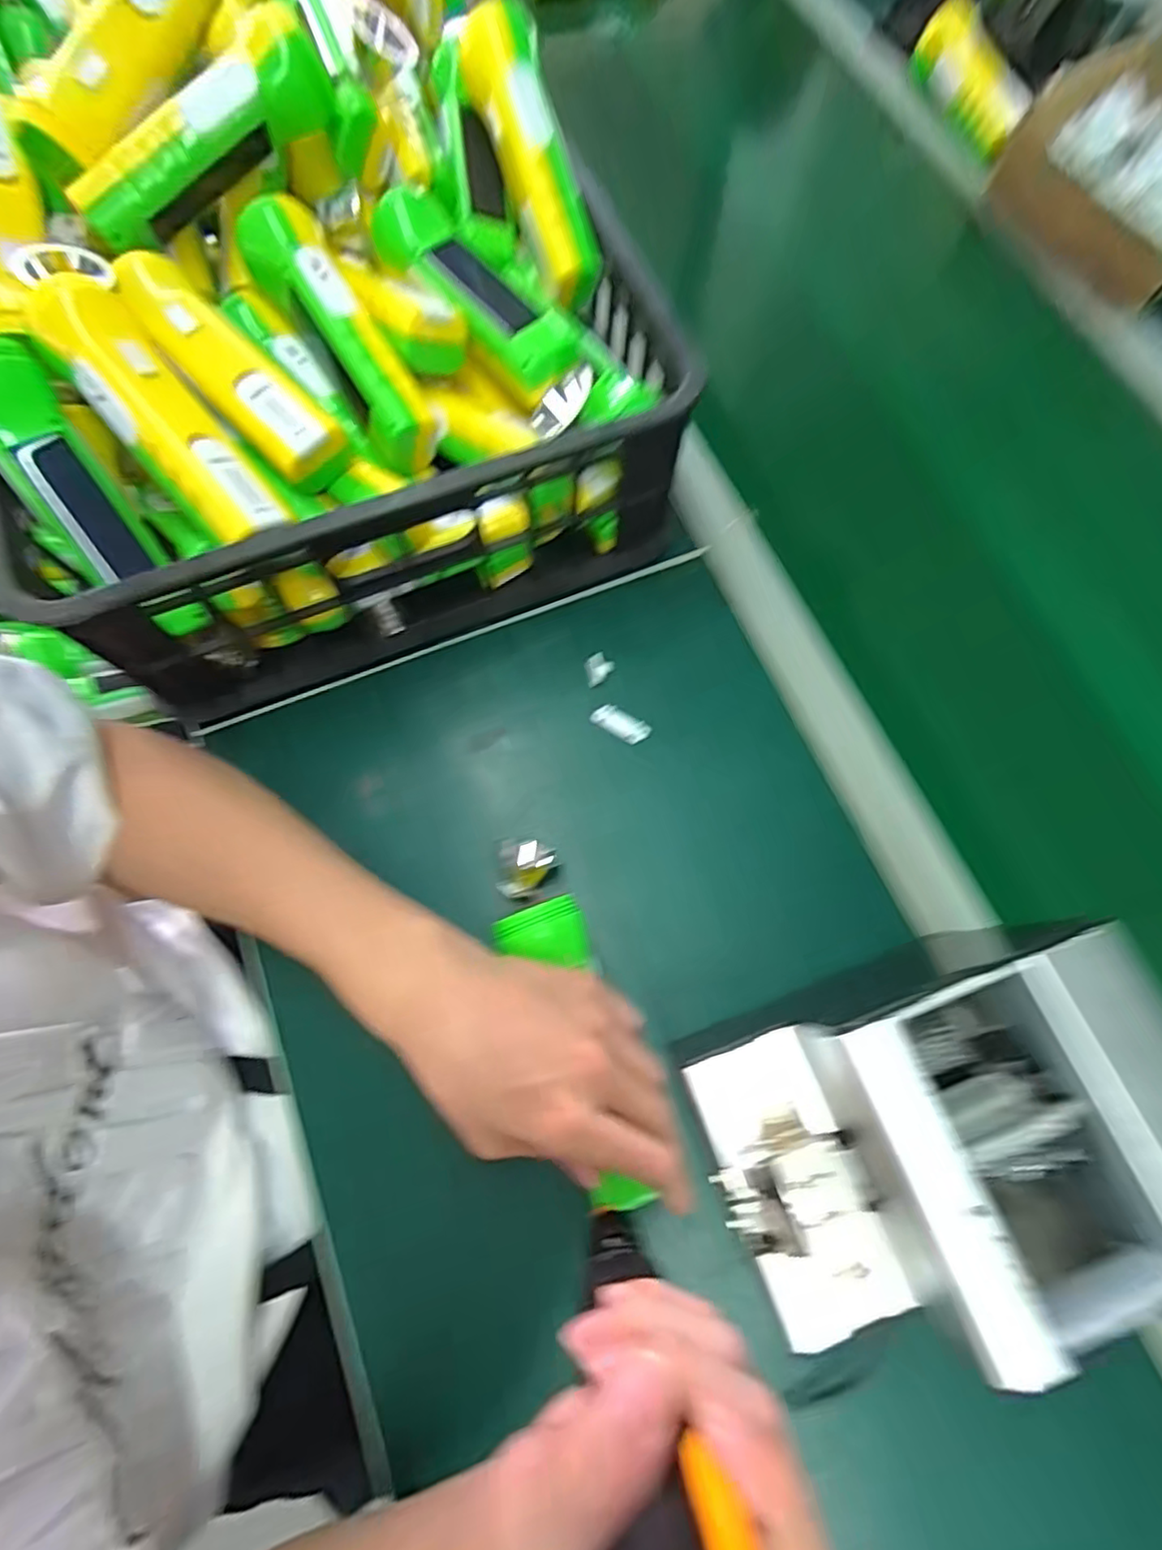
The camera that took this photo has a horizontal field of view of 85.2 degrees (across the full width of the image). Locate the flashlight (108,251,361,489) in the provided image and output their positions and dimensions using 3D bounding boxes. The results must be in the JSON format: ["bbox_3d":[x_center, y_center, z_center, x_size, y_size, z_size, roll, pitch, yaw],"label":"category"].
[{"bbox_3d":[-0.204,-0.234,0.361,0.042,0.033,0.170,-43,84,-15],"label":"flashlight"}]

